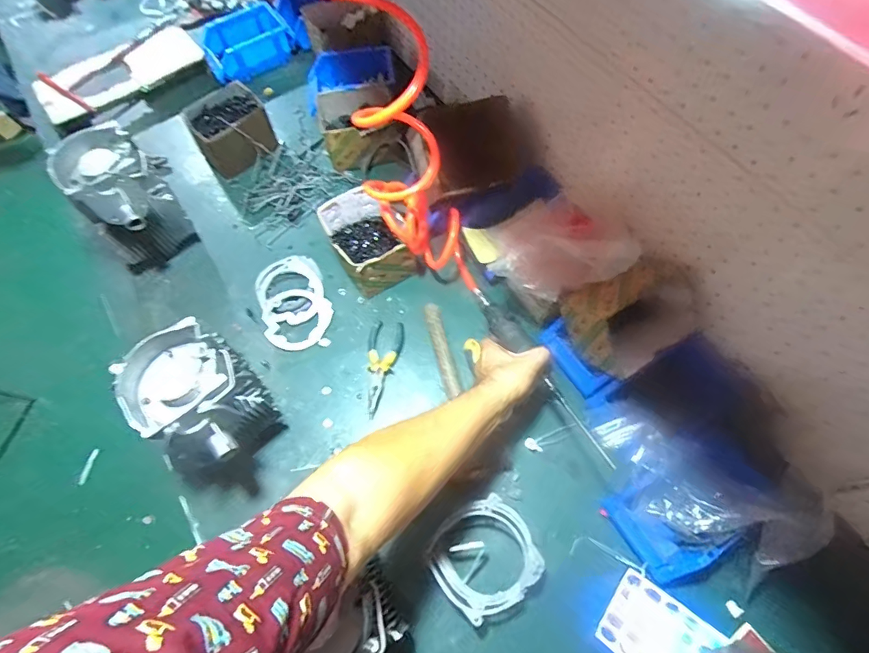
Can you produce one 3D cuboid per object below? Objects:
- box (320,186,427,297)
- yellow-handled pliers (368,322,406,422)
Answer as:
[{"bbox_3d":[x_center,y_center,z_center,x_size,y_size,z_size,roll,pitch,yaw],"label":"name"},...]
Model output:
[{"bbox_3d":[-0.116,-0.146,0.787,0.121,0.095,0.166,-33,69,-15],"label":"box"},{"bbox_3d":[-0.082,0.062,0.727,0.053,0.023,0.158,5,64,2],"label":"yellow-handled pliers"}]

